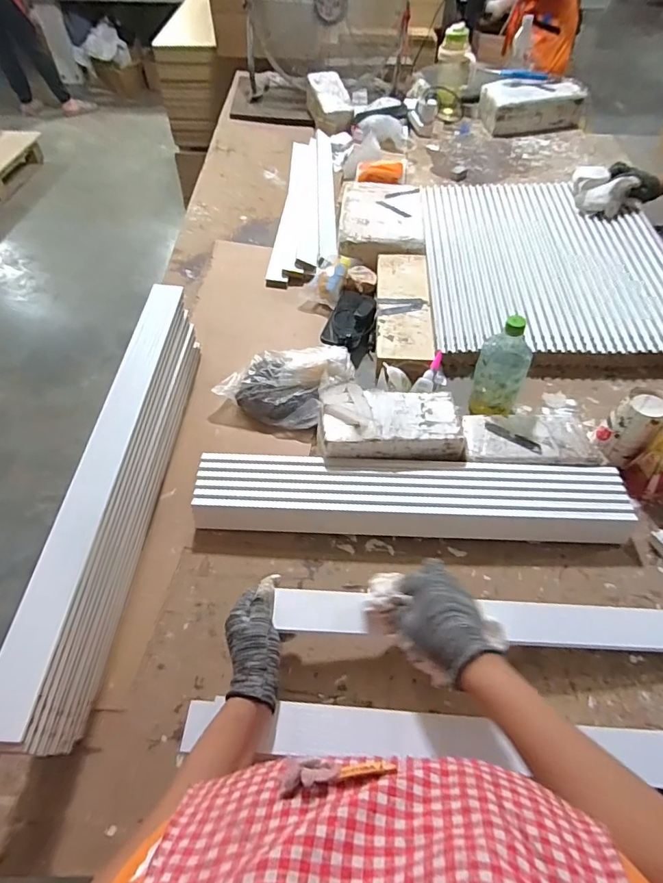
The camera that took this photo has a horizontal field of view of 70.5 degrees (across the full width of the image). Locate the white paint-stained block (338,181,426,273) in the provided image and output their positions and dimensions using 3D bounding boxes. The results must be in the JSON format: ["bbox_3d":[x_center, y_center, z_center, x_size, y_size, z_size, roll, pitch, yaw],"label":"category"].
[{"bbox_3d":[0.126,-0.541,1.152,0.201,0.058,0.318,4,55,3],"label":"white paint-stained block"}]

